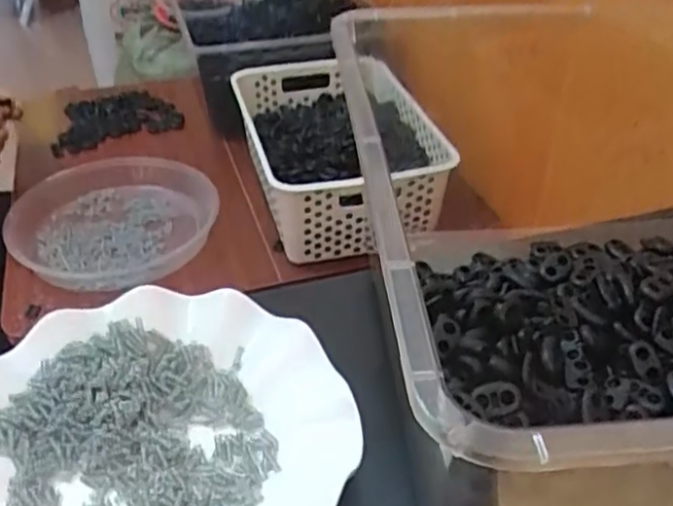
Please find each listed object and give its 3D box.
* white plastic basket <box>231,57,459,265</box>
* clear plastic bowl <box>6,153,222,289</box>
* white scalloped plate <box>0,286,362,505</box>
[{"bbox_3d":[0.001,-0.143,0.845,0.199,0.110,0.316,-10,39,-12],"label":"white plastic basket"},{"bbox_3d":[-0.265,-0.044,0.819,0.234,0.053,0.220,-1,38,1],"label":"clear plastic bowl"},{"bbox_3d":[-0.086,0.085,0.310,0.177,0.022,0.177,-1,38,1],"label":"white scalloped plate"}]

